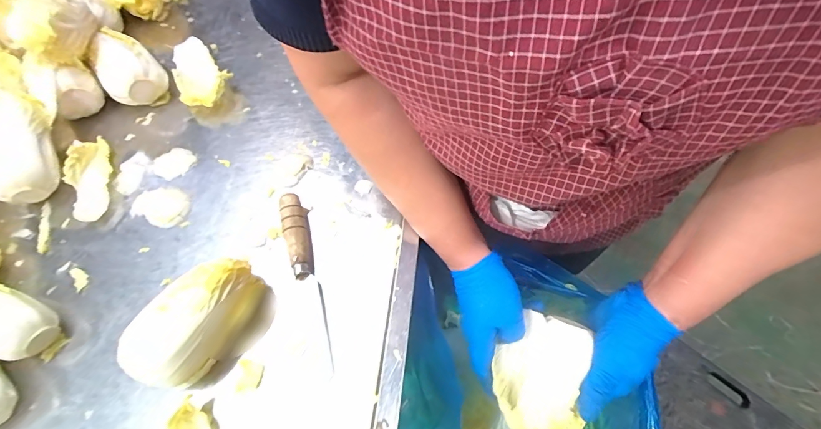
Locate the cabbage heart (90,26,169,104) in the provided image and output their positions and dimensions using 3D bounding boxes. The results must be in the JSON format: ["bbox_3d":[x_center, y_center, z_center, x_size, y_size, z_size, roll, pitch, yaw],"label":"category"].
[{"bbox_3d":[-0.387,-0.205,0.530,0.070,0.058,0.116,-33,65,-14],"label":"cabbage heart"}]

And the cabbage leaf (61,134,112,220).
[{"bbox_3d":[-0.390,-0.045,0.465,0.038,0.032,0.115,-20,63,-8],"label":"cabbage leaf"}]

